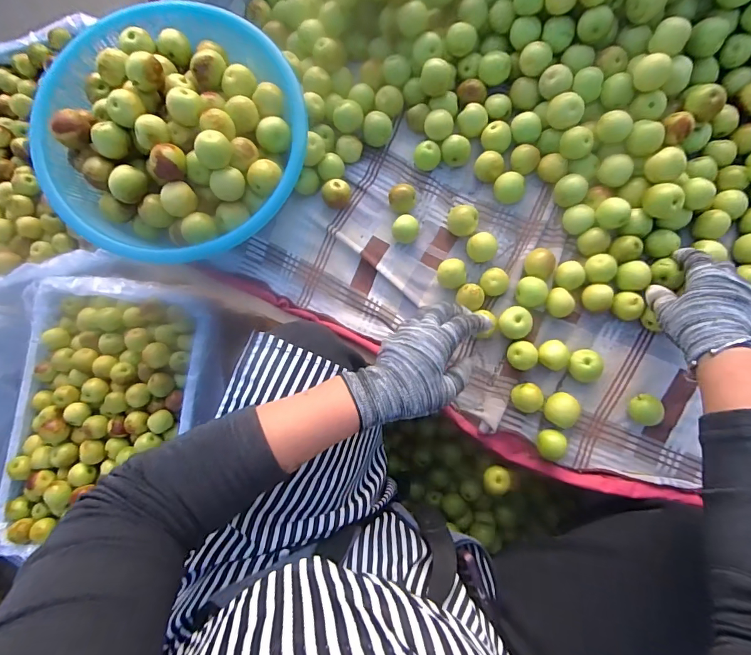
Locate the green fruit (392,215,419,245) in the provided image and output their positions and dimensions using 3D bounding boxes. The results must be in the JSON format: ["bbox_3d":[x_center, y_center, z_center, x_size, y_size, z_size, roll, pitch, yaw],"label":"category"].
[{"bbox_3d":[0.035,-0.112,0.483,0.030,0.024,0.030,0,84,5],"label":"green fruit"}]

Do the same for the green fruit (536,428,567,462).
[{"bbox_3d":[0.184,0.123,0.441,0.025,0.025,0.030,17,86,7],"label":"green fruit"}]

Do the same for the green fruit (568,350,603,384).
[{"bbox_3d":[0.225,0.041,0.444,0.035,0.027,0.033,3,85,5],"label":"green fruit"}]

